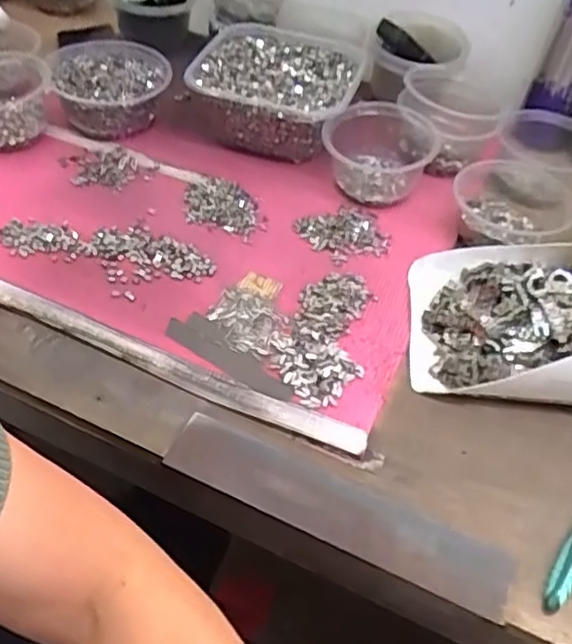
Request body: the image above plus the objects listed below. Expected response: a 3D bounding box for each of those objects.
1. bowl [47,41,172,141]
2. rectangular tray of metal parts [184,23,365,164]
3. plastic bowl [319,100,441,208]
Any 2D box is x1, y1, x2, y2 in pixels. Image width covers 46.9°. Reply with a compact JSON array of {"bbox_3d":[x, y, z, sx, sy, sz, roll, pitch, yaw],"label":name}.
[{"bbox_3d":[-0.195,-0.255,0.736,0.119,0.067,0.126,2,49,-3],"label":"bowl"},{"bbox_3d":[-0.008,-0.261,0.748,0.174,0.073,0.185,16,48,8],"label":"rectangular tray of metal parts"},{"bbox_3d":[0.094,-0.178,0.686,0.112,0.067,0.097,18,48,10],"label":"plastic bowl"}]

